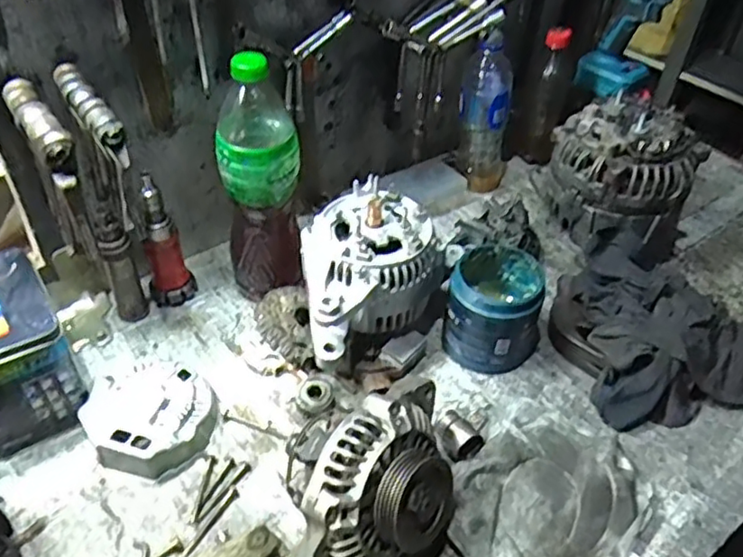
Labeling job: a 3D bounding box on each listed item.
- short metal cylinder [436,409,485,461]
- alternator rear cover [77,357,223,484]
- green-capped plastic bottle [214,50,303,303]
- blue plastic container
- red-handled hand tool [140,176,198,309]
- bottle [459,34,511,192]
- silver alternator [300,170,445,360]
[{"bbox_3d":[0.078,0.141,0.579,0.033,0.024,0.049,-21,47,-24],"label":"short metal cylinder"},{"bbox_3d":[-0.200,0.123,0.582,0.106,0.035,0.106,12,43,9],"label":"alternator rear cover"},{"bbox_3d":[-0.110,-0.099,0.634,0.075,0.248,0.070,-5,43,-9],"label":"green-capped plastic bottle"},{"bbox_3d":[0.125,0.032,0.649,0.092,0.097,0.091,2,42,-2],"label":"blue plastic container"},{"bbox_3d":[-0.217,-0.035,0.668,0.043,0.149,0.033,-9,43,-13],"label":"red-handled hand tool"},{"bbox_3d":[0.148,-0.211,0.828,0.067,0.205,0.060,15,44,13],"label":"bottle"},{"bbox_3d":[-0.012,-0.011,0.628,0.158,0.103,0.113,-27,50,-29],"label":"silver alternator"}]

